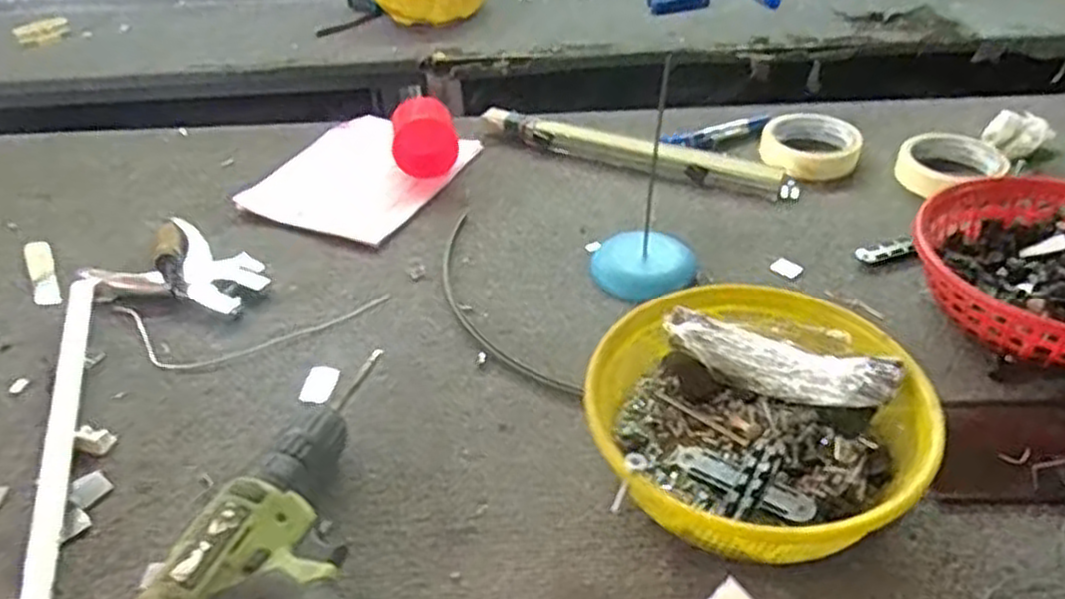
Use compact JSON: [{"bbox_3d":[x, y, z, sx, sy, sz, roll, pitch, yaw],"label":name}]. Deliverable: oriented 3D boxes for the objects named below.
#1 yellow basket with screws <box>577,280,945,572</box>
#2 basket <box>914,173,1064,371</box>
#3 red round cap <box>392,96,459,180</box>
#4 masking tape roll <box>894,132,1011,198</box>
[{"bbox_3d":[0.131,0.076,0.470,0.184,0.077,0.171,-2,40,2],"label":"yellow basket with screws"},{"bbox_3d":[0.380,-0.014,0.562,0.178,0.067,0.183,-2,40,2],"label":"basket"},{"bbox_3d":[-0.112,-0.164,0.794,0.066,0.061,0.088,-9,40,-7],"label":"red round cap"},{"bbox_3d":[0.393,-0.127,0.735,0.086,0.024,0.091,-2,40,2],"label":"masking tape roll"}]

